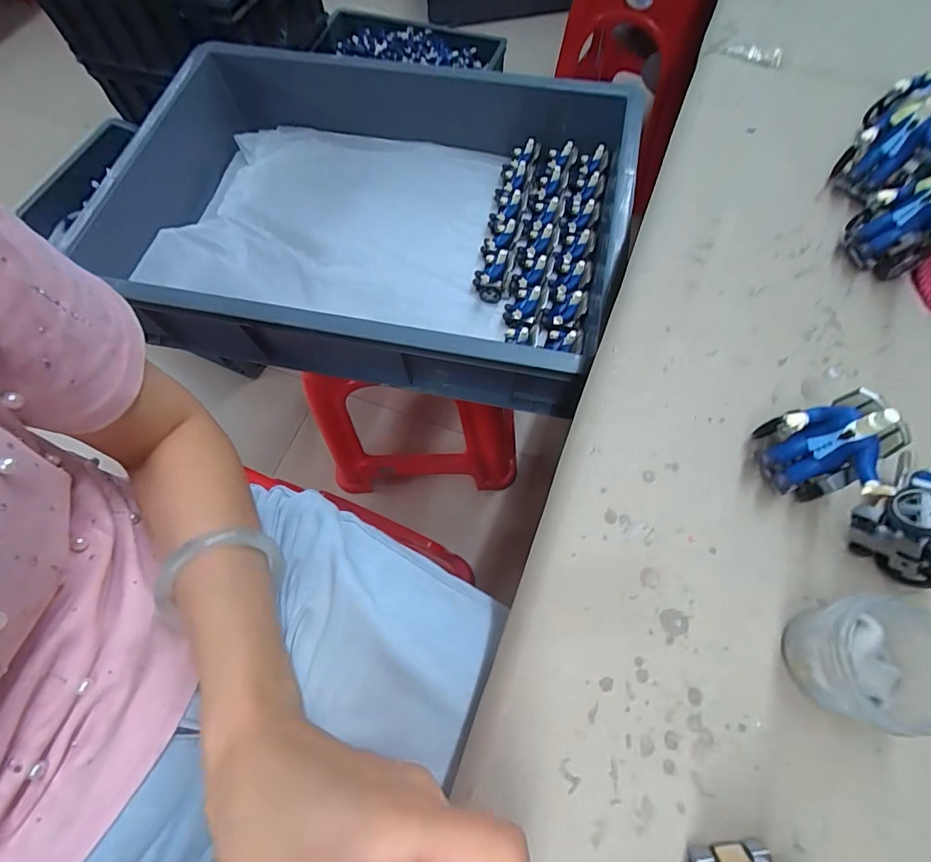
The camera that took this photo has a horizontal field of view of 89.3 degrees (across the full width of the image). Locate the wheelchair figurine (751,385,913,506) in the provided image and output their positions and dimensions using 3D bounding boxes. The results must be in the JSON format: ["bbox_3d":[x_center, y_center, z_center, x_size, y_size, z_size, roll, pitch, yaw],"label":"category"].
[{"bbox_3d":[0.190,0.012,0.250,0.049,0.061,0.051,-8,67,-1],"label":"wheelchair figurine"}]

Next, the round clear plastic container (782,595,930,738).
[{"bbox_3d":[0.184,0.105,0.216,0.048,0.049,0.053,4,67,4],"label":"round clear plastic container"}]

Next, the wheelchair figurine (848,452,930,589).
[{"bbox_3d":[0.229,0.047,0.239,0.054,0.051,0.047,38,73,16],"label":"wheelchair figurine"}]

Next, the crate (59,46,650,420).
[{"bbox_3d":[-0.138,-0.281,0.601,0.647,0.130,0.441,11,68,7],"label":"crate"}]

